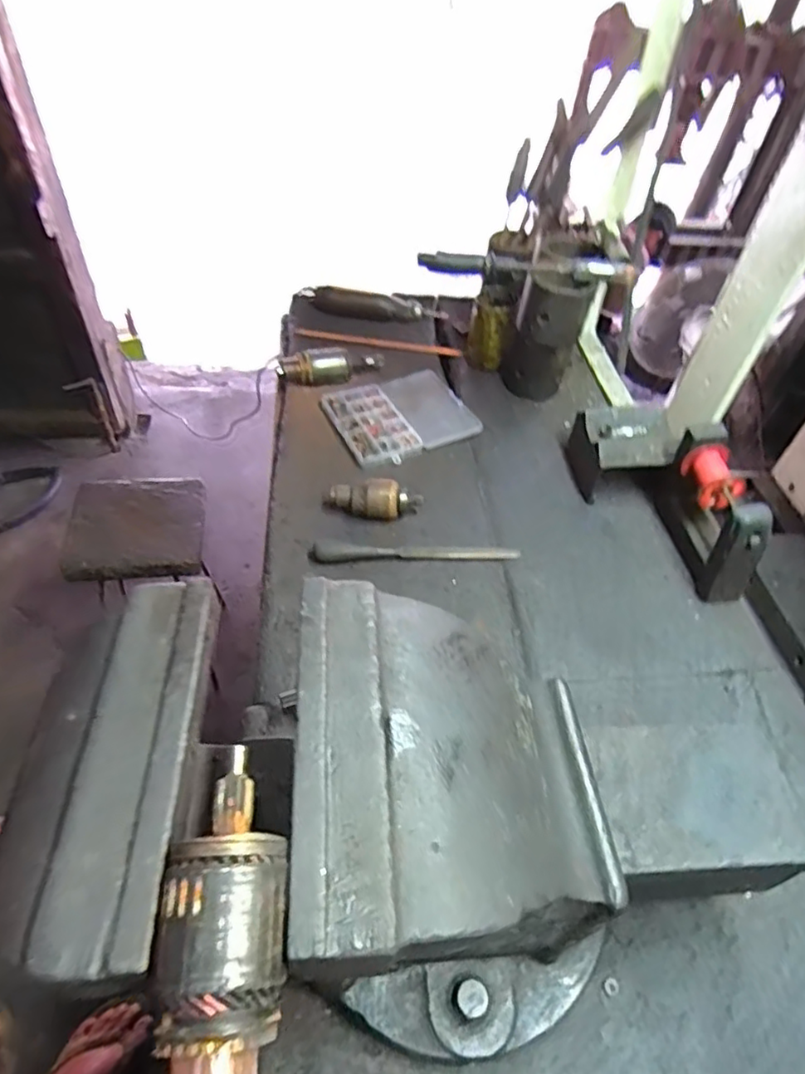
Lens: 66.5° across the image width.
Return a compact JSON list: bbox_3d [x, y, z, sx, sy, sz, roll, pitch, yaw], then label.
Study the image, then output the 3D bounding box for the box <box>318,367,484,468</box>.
[{"bbox_3d":[-0.002,-0.188,0.947,0.202,0.021,0.186,-18,52,-21],"label":"box"}]

